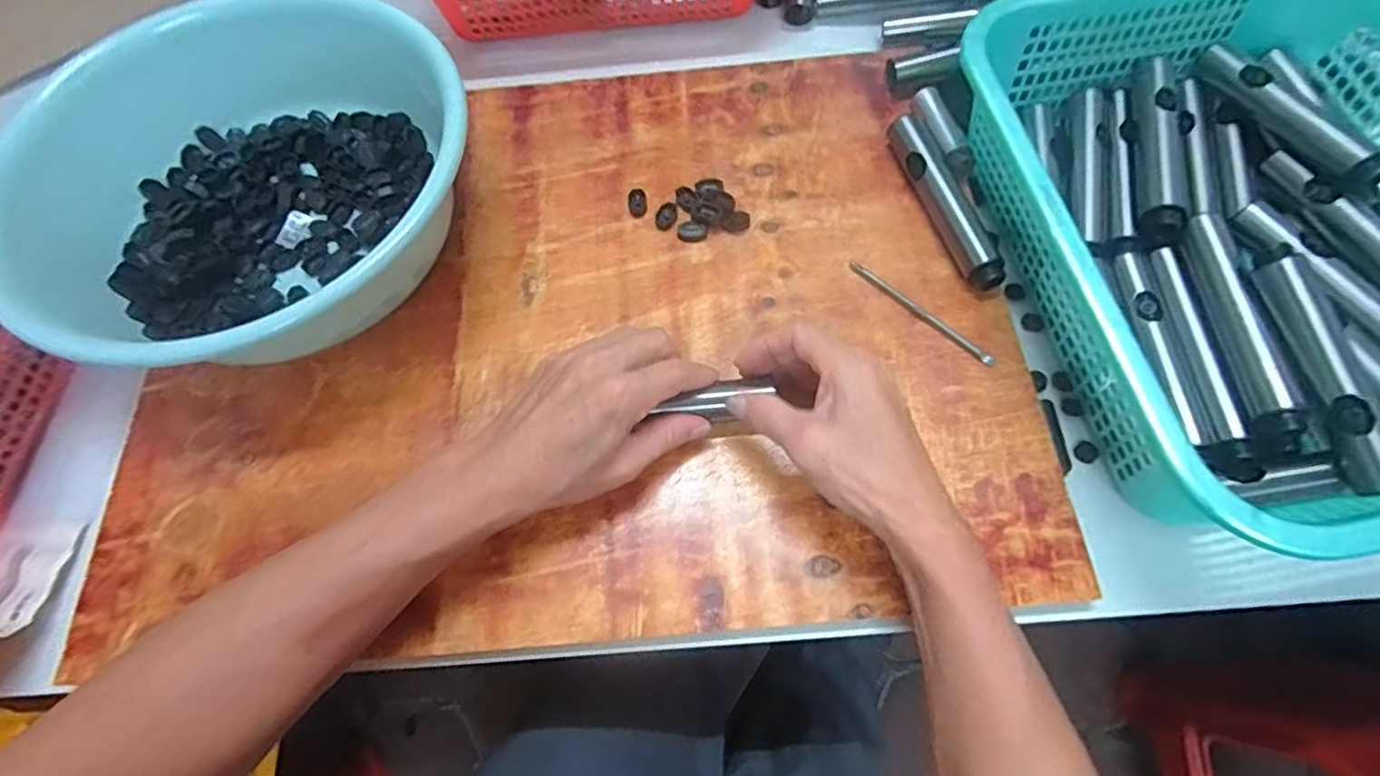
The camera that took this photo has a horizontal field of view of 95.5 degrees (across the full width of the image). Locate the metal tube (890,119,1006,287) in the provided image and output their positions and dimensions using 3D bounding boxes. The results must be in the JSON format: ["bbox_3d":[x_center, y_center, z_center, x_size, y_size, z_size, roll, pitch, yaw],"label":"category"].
[{"bbox_3d":[0.187,-0.138,0.461,0.024,0.031,0.151,-18,68,-4],"label":"metal tube"}]

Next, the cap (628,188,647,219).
[{"bbox_3d":[-0.041,-0.143,0.487,0.014,0.004,0.025,-9,67,0],"label":"cap"}]

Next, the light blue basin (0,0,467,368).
[{"bbox_3d":[-0.294,-0.150,0.440,0.291,0.105,0.285,-1,68,3],"label":"light blue basin"}]

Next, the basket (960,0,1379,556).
[{"bbox_3d":[0.357,-0.101,0.397,0.299,0.080,0.387,-14,68,-2],"label":"basket"}]

